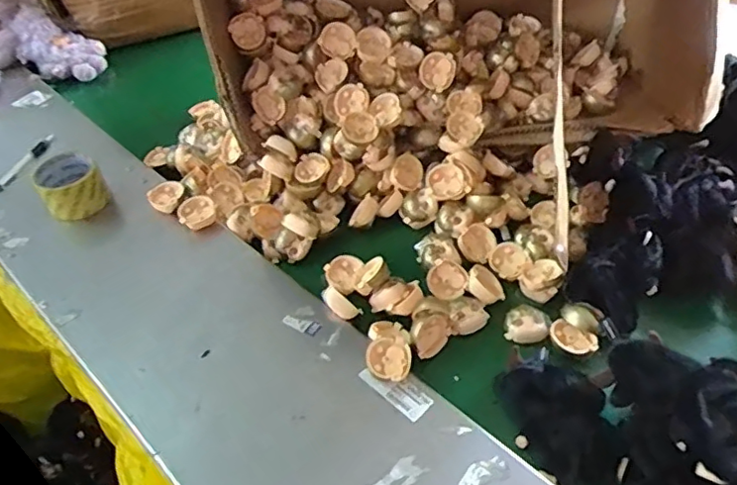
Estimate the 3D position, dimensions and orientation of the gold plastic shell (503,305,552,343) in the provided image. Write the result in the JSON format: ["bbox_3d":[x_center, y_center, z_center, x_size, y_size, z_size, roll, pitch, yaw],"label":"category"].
[{"bbox_3d":[0.184,0.095,0.662,0.049,0.017,0.040,10,48,14],"label":"gold plastic shell"}]

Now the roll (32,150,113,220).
[{"bbox_3d":[-0.416,-0.076,0.812,0.079,0.067,0.086,-28,50,-21],"label":"roll"}]

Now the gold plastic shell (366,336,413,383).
[{"bbox_3d":[0.022,0.125,0.610,0.048,0.020,0.049,-2,46,2],"label":"gold plastic shell"}]

